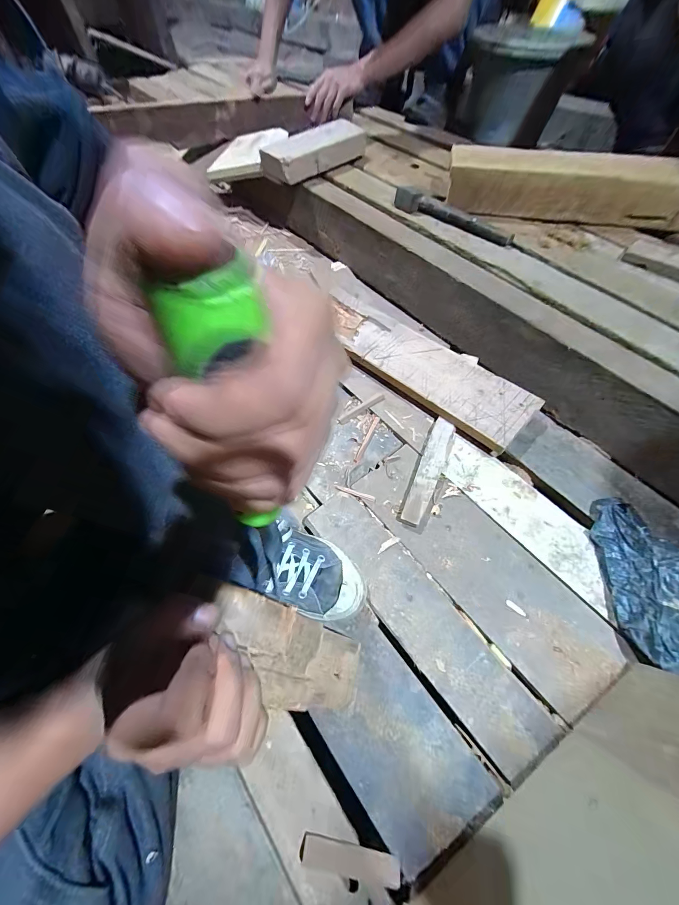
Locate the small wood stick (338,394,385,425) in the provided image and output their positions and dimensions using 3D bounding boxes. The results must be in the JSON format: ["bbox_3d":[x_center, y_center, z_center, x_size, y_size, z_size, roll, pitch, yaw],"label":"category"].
[{"bbox_3d":[0.040,-0.080,0.633,0.100,0.007,0.017,-29,63,-12],"label":"small wood stick"}]

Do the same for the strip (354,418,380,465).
[{"bbox_3d":[0.048,-0.022,0.602,0.011,0.007,0.098,20,63,14],"label":"strip"}]

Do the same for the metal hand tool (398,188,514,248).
[{"bbox_3d":[0.222,-0.484,0.695,0.275,0.037,0.033,38,71,20],"label":"metal hand tool"}]

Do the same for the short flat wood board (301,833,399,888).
[{"bbox_3d":[0.012,0.419,0.350,0.099,0.004,0.023,7,61,8],"label":"short flat wood board"}]

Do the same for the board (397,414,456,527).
[{"bbox_3d":[0.143,0.029,0.551,0.038,0.027,0.189,20,64,15],"label":"board"}]

